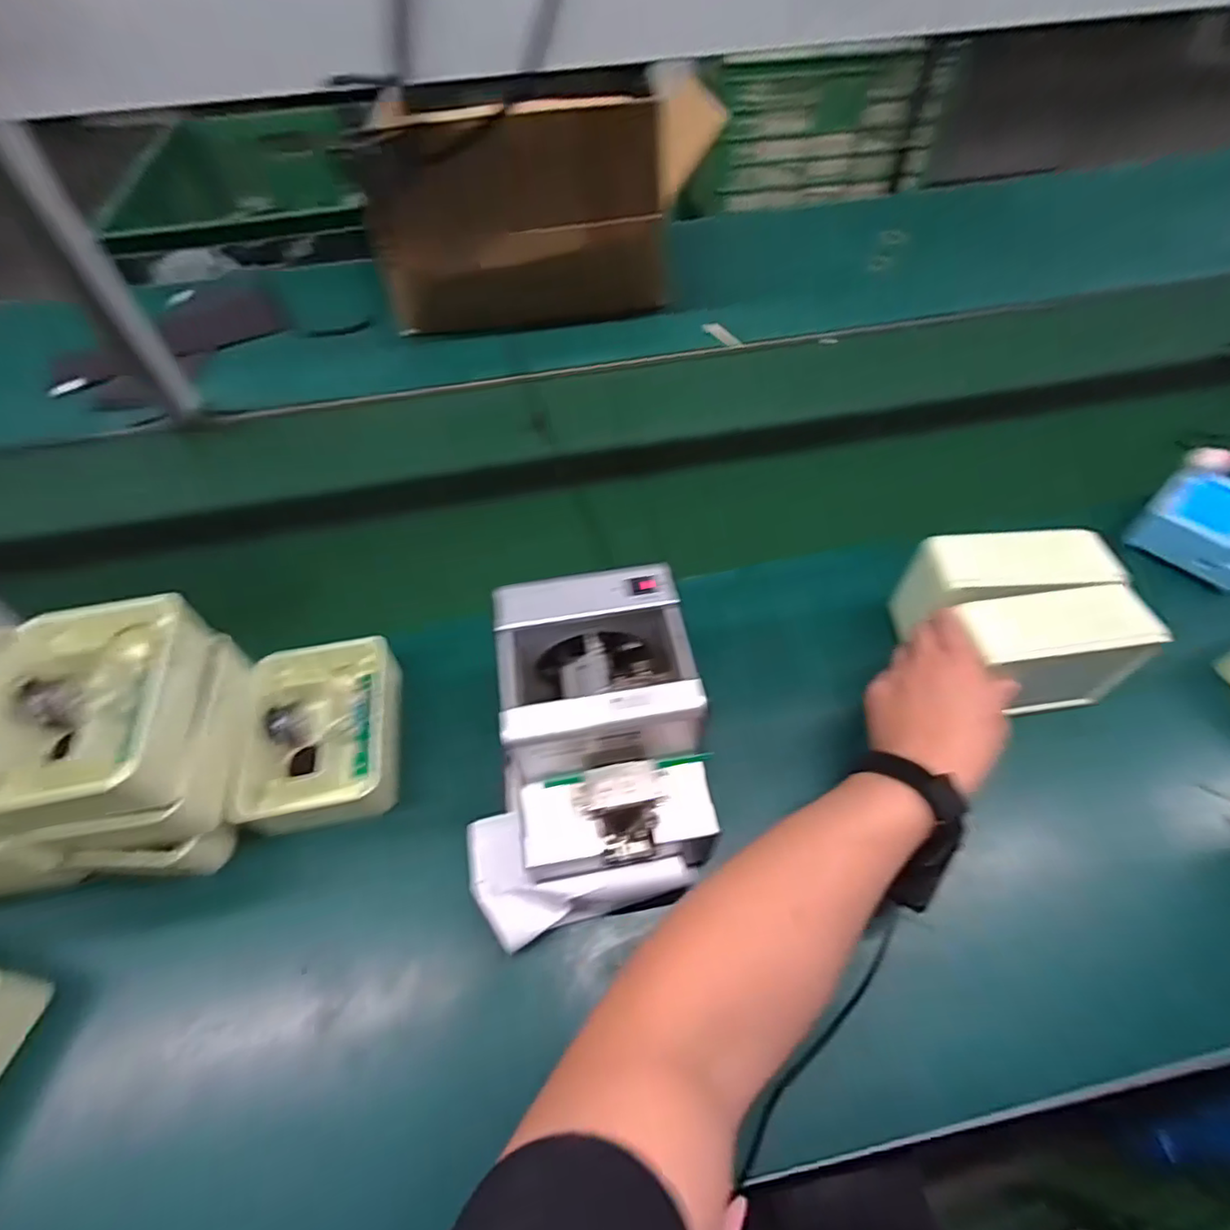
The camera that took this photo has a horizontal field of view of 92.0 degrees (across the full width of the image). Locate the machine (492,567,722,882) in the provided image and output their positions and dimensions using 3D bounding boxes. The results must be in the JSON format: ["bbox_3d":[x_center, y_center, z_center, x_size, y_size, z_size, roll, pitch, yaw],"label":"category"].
[{"bbox_3d":[-0.009,0.078,0.425,0.128,0.123,0.177,-7,54,-2],"label":"machine"}]

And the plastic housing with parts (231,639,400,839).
[{"bbox_3d":[-0.237,0.093,0.493,0.113,0.045,0.155,-11,54,-5],"label":"plastic housing with parts"}]

